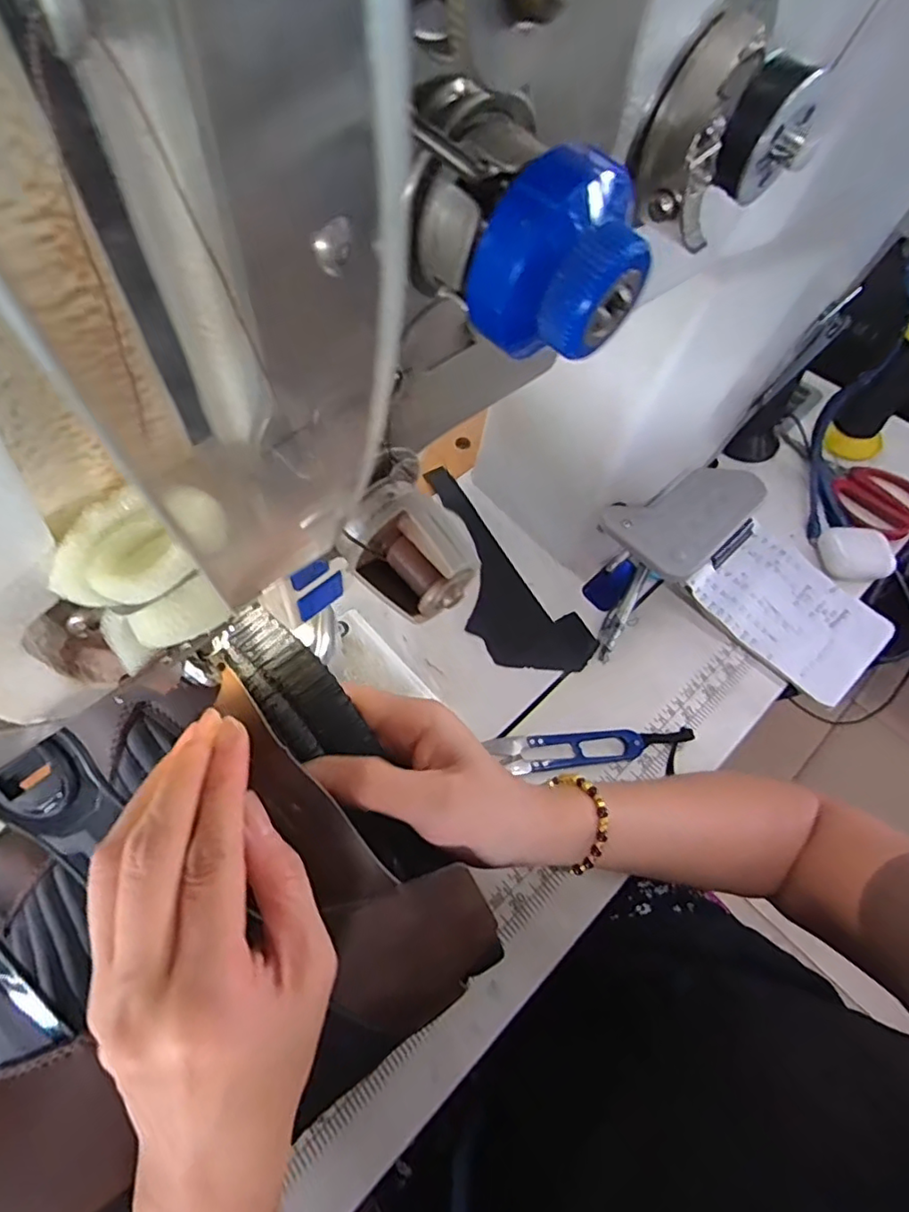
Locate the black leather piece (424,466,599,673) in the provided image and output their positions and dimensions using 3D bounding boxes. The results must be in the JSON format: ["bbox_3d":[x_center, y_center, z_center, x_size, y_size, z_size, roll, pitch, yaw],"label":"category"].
[{"bbox_3d":[0.024,-0.026,0.470,0.076,0.008,0.204,-32,74,-26],"label":"black leather piece"}]

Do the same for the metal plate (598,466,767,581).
[{"bbox_3d":[0.163,-0.068,0.410,0.115,0.015,0.068,-39,67,-21],"label":"metal plate"}]

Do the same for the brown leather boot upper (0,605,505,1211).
[{"bbox_3d":[-0.130,0.156,0.217,0.273,0.141,0.154,-36,68,-18],"label":"brown leather boot upper"}]

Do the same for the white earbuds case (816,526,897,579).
[{"bbox_3d":[0.338,-0.045,0.499,0.050,0.017,0.045,2,59,1],"label":"white earbuds case"}]

